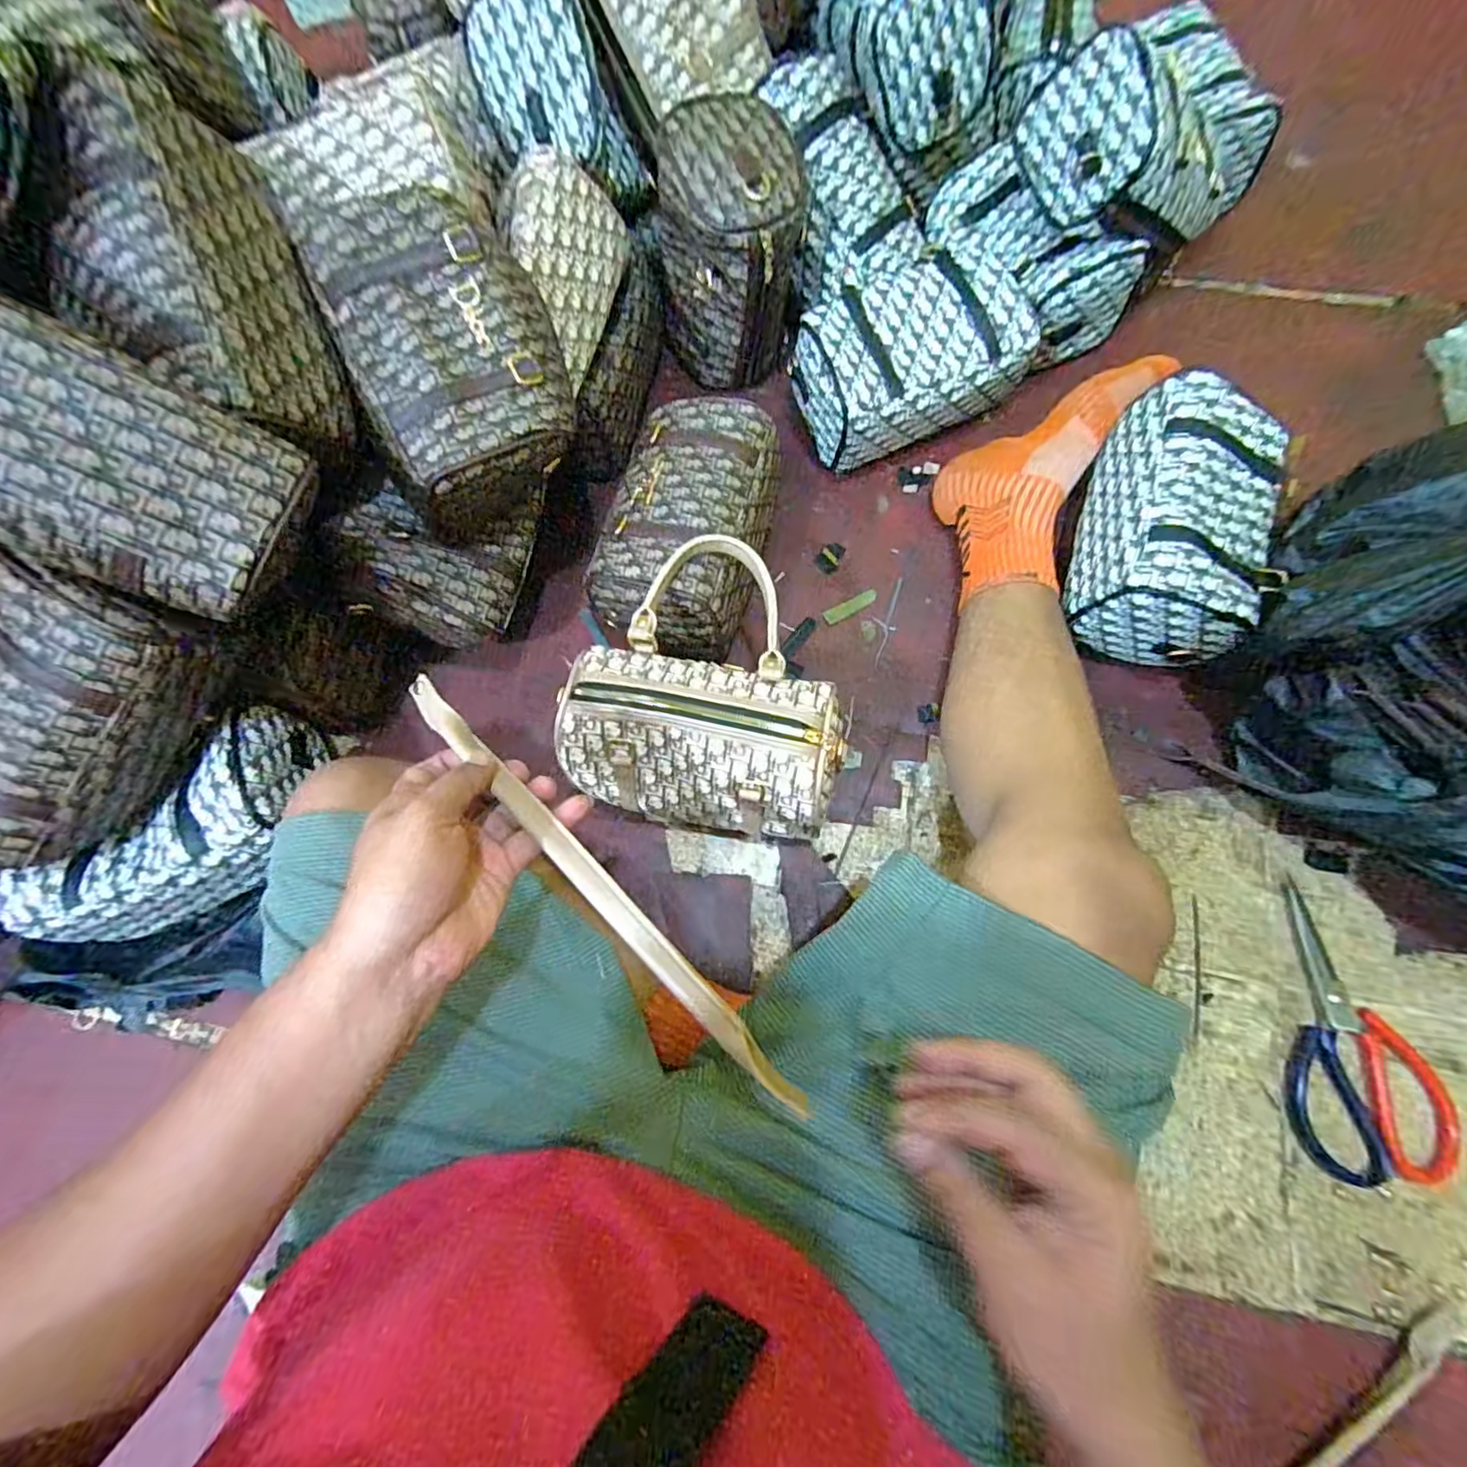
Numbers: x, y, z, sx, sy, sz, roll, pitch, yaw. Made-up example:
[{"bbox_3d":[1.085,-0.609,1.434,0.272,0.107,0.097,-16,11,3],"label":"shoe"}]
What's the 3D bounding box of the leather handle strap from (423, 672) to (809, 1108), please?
[{"bbox_3d":[-0.082,0.075,0.349,0.014,0.014,0.320,-43,75,-13],"label":"leather handle strap"}]

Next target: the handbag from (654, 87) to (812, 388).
[{"bbox_3d":[-0.001,-0.495,0.661,0.142,0.202,0.133,6,71,4],"label":"handbag"}]

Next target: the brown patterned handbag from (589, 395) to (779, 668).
[{"bbox_3d":[-0.038,-0.193,0.605,0.152,0.107,0.237,13,73,8],"label":"brown patterned handbag"}]

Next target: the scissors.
[{"bbox_3d":[0.471,0.229,0.500,0.116,0.011,0.213,-8,71,-1],"label":"scissors"}]

